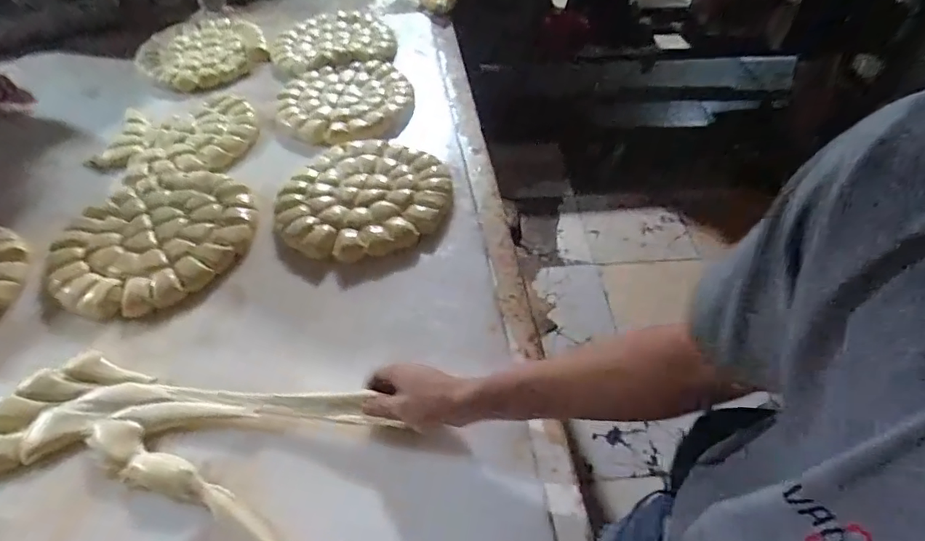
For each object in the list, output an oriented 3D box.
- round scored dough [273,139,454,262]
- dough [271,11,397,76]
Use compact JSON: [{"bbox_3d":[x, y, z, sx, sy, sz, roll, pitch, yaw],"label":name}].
[{"bbox_3d":[-0.152,-0.126,0.839,0.260,0.023,0.270,0,48,0],"label":"round scored dough"},{"bbox_3d":[-0.298,-0.533,1.205,0.268,0.026,0.254,-8,48,-7],"label":"dough"}]

